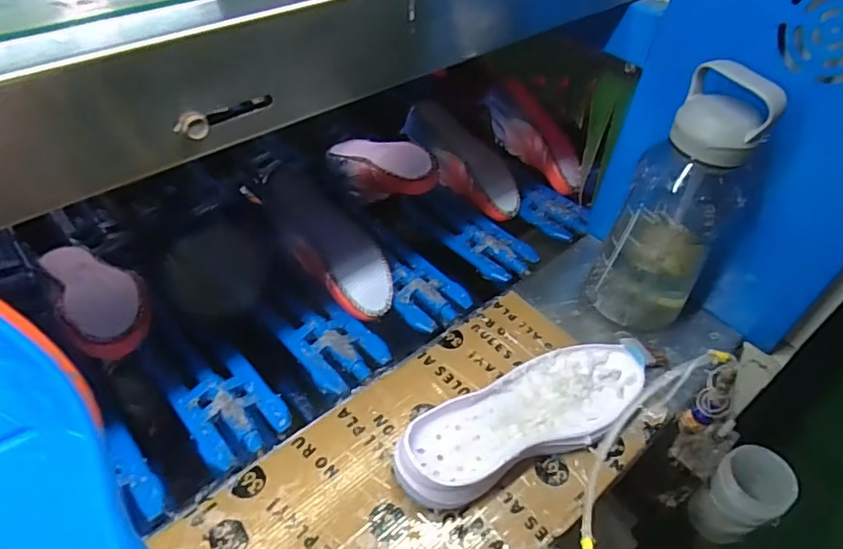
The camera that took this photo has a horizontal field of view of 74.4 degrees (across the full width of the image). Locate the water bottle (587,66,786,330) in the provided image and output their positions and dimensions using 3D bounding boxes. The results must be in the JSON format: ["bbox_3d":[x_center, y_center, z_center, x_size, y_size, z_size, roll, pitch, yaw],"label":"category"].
[{"bbox_3d":[0.289,-0.073,0.609,0.120,0.304,0.115,32,53,23],"label":"water bottle"}]

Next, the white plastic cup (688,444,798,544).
[{"bbox_3d":[0.378,0.265,0.663,0.071,0.134,0.072,2,48,-2],"label":"white plastic cup"}]

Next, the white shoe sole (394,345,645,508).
[{"bbox_3d":[0.102,0.145,0.558,0.276,0.049,0.103,-23,53,-23],"label":"white shoe sole"}]

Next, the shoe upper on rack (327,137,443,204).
[{"bbox_3d":[-0.062,-0.148,0.817,0.073,0.079,0.233,-34,36,-30],"label":"shoe upper on rack"}]

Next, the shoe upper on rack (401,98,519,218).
[{"bbox_3d":[0.063,-0.184,0.902,0.086,0.079,0.248,-34,75,-30],"label":"shoe upper on rack"}]

